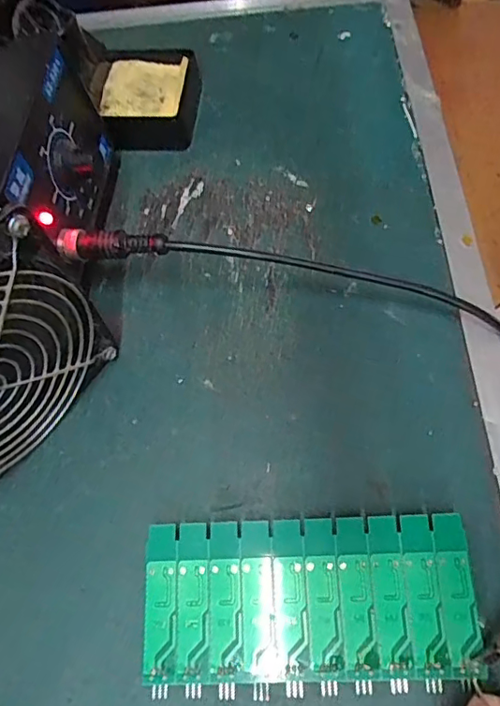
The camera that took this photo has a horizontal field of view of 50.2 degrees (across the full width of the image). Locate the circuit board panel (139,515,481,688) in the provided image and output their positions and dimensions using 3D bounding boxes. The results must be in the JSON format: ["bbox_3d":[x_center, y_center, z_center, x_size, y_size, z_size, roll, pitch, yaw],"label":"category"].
[{"bbox_3d":[0.024,0.105,0.228,0.137,0.009,0.062,-3,63,4],"label":"circuit board panel"}]

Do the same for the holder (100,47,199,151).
[{"bbox_3d":[-0.068,-0.175,0.369,0.063,0.024,0.074,-1,63,3],"label":"holder"}]

